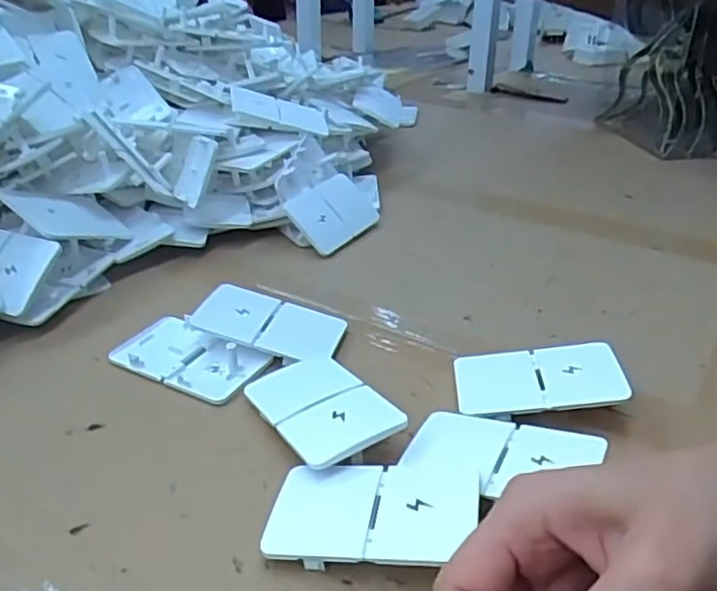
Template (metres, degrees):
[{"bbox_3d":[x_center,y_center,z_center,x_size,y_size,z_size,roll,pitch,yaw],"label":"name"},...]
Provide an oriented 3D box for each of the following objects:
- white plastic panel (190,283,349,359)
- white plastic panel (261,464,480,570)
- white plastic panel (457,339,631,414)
[{"bbox_3d":[-0.054,0.016,0.407,0.089,0.006,0.053,15,30,6],"label":"white plastic panel"},{"bbox_3d":[0.006,0.090,0.279,0.086,0.005,0.054,-4,24,10],"label":"white plastic panel"},{"bbox_3d":[0.097,0.045,0.360,0.087,0.005,0.052,-10,29,14],"label":"white plastic panel"}]

